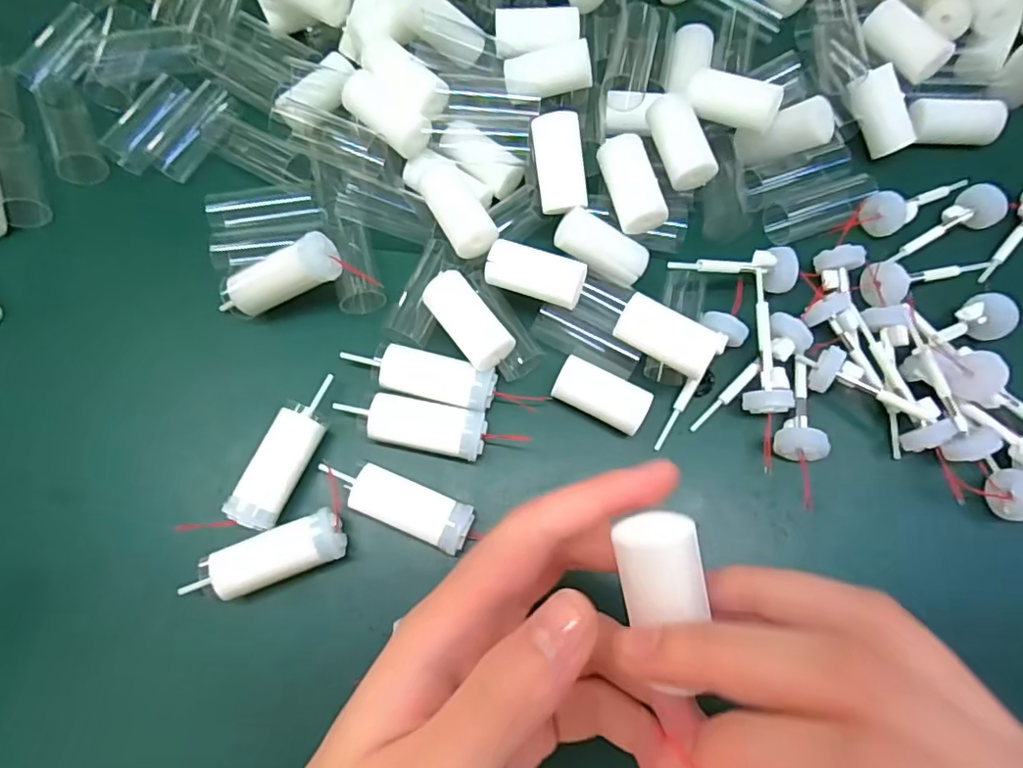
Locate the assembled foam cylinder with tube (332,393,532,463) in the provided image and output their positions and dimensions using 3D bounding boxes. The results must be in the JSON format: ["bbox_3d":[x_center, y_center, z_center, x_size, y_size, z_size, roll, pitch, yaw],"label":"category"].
[{"bbox_3d":[-0.033,0.019,0.249,0.075,0.020,0.021,12,74,2],"label":"assembled foam cylinder with tube"}]

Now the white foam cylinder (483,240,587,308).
[{"bbox_3d":[0.010,-0.046,0.252,0.041,0.017,0.021,19,75,4],"label":"white foam cylinder"}]

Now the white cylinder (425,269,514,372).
[{"bbox_3d":[-0.018,-0.025,0.249,0.020,0.018,0.044,-35,78,-10],"label":"white cylinder"}]

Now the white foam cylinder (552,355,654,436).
[{"bbox_3d":[0.039,0.005,0.255,0.040,0.014,0.021,27,75,6],"label":"white foam cylinder"}]

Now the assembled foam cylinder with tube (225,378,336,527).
[{"bbox_3d":[-0.094,0.028,0.247,0.018,0.021,0.065,23,75,5],"label":"assembled foam cylinder with tube"}]

